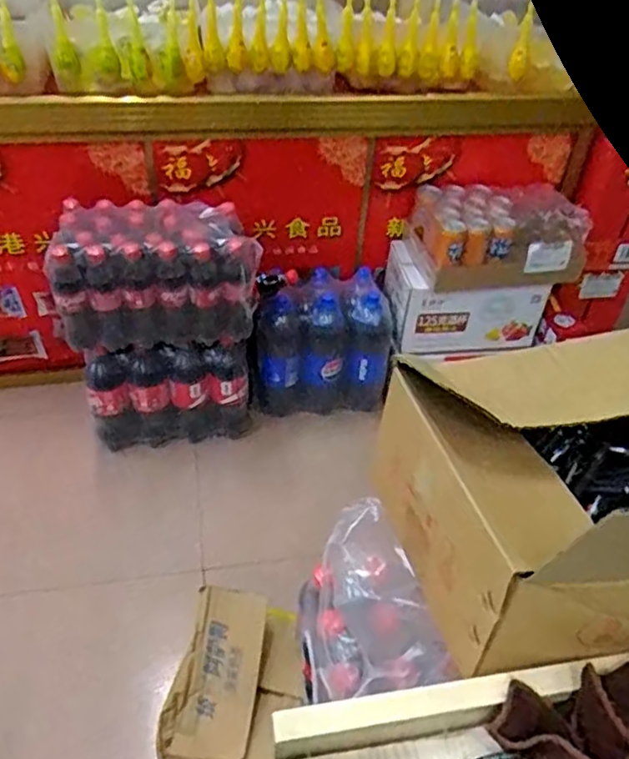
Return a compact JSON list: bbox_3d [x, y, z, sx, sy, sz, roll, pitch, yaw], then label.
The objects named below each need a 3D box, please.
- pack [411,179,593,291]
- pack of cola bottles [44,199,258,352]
[{"bbox_3d":[0.408,-0.325,1.449,0.354,0.156,0.197,-5,42,-9],"label":"pack"},{"bbox_3d":[-0.309,-0.208,1.295,0.383,0.259,0.174,-3,42,-7],"label":"pack of cola bottles"}]

